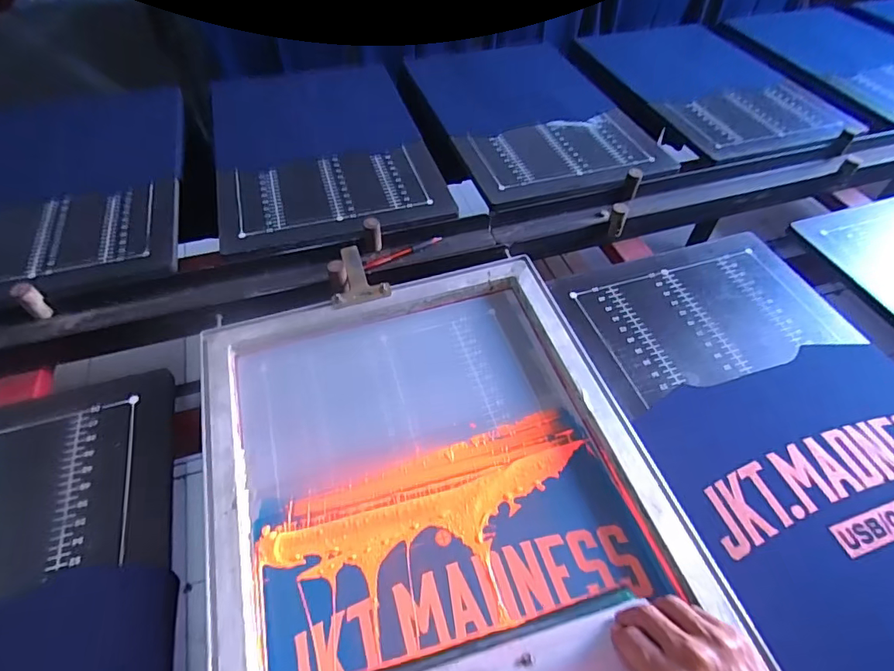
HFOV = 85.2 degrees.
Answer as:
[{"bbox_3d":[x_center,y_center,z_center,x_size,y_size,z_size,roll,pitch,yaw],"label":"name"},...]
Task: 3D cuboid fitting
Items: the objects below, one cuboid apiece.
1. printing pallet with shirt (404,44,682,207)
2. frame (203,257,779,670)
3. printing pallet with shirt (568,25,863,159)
[{"bbox_3d":[0.177,-0.496,1.065,0.403,0.031,0.599,-13,55,-12],"label":"printing pallet with shirt"},{"bbox_3d":[0.002,0.197,0.501,0.460,0.046,0.655,-13,55,-12],"label":"frame"},{"bbox_3d":[0.634,-0.634,1.179,0.413,0.021,0.652,-16,56,-13],"label":"printing pallet with shirt"}]

